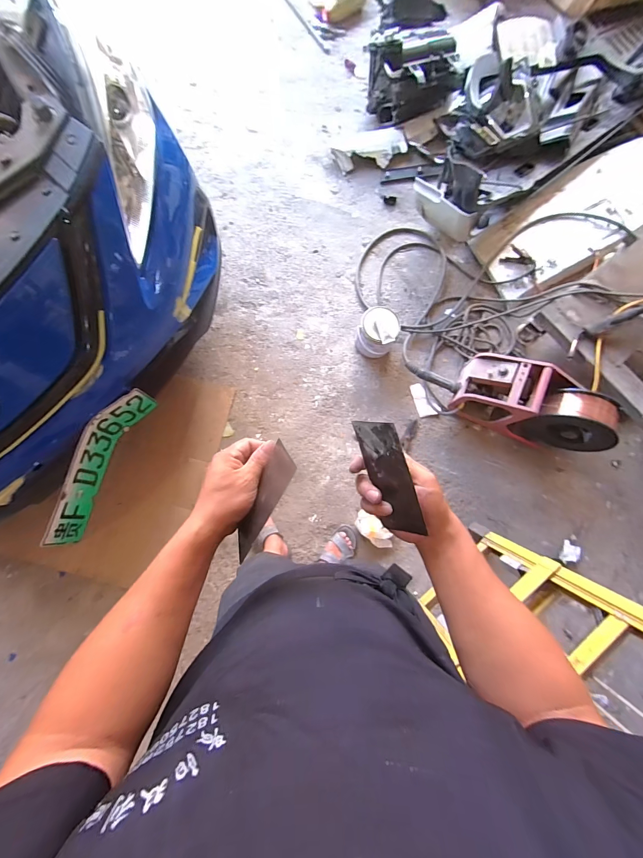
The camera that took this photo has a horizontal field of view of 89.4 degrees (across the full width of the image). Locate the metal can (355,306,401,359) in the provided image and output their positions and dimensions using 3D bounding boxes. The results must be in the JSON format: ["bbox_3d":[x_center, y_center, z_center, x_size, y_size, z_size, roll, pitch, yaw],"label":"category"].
[{"bbox_3d":[0.233,-0.397,1.373,0.151,0.173,0.157,0,78,-1],"label":"metal can"}]

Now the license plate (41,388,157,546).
[{"bbox_3d":[-0.647,0.094,0.940,0.075,0.131,0.463,22,78,4],"label":"license plate"}]

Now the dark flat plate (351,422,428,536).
[{"bbox_3d":[0.076,0.051,0.369,0.004,0.068,0.127,-18,90,-30],"label":"dark flat plate"}]

